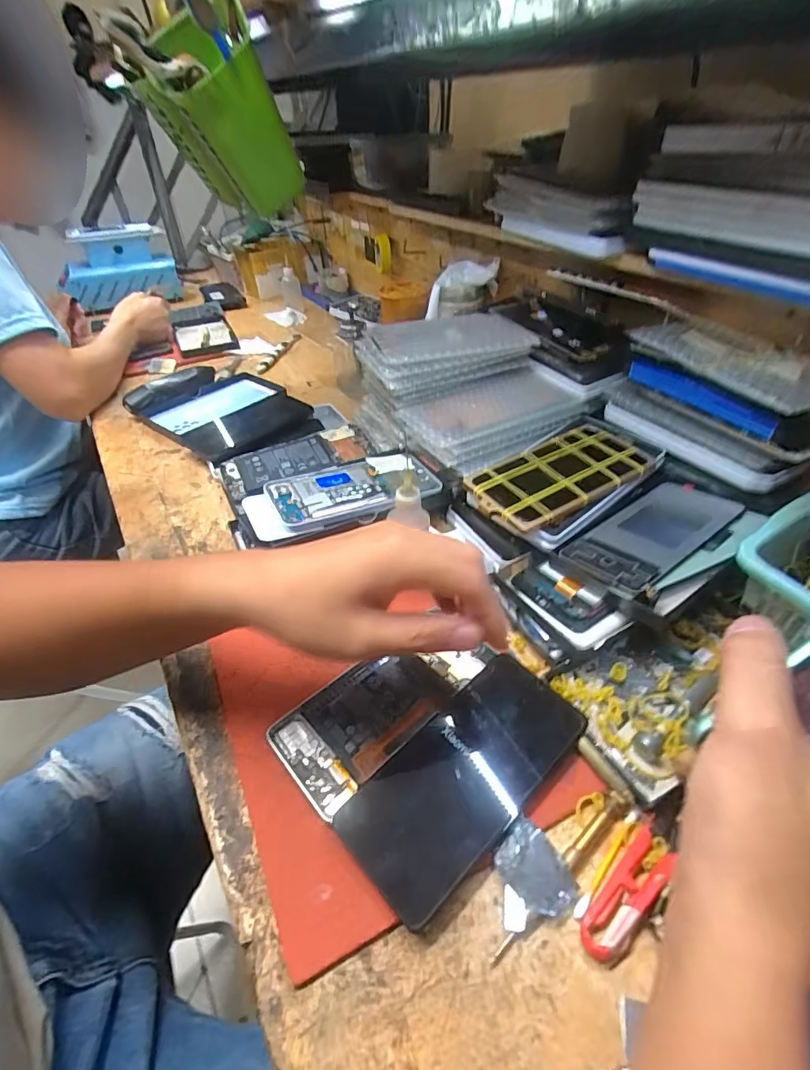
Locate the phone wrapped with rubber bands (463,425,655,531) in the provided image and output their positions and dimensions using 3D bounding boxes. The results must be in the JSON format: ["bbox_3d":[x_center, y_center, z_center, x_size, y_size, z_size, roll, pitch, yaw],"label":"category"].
[{"bbox_3d":[0.141,-0.055,0.438,0.164,0.023,0.088,-21,45,-20],"label":"phone wrapped with rubber bands"}]

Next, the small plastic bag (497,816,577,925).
[{"bbox_3d":[0.070,0.180,0.256,0.031,0.010,0.043,-26,47,-24],"label":"small plastic bag"}]

